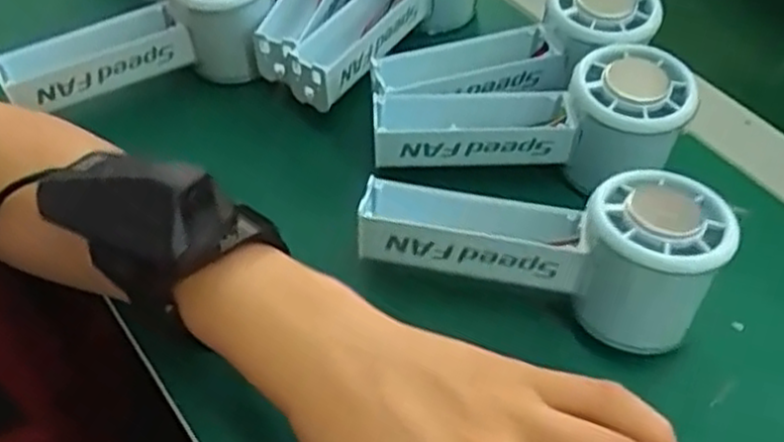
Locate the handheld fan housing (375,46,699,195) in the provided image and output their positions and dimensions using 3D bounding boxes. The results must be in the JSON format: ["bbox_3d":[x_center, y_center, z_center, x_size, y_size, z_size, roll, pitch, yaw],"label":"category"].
[{"bbox_3d":[0.067,-0.055,0.373,0.147,0.048,0.060,5,52,4],"label":"handheld fan housing"}]

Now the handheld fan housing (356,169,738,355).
[{"bbox_3d":[0.062,0.005,0.327,0.147,0.058,0.058,15,53,11],"label":"handheld fan housing"}]

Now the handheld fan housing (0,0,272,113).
[{"bbox_3d":[-0.138,-0.104,0.413,0.145,0.056,0.059,-13,53,-10],"label":"handheld fan housing"}]

